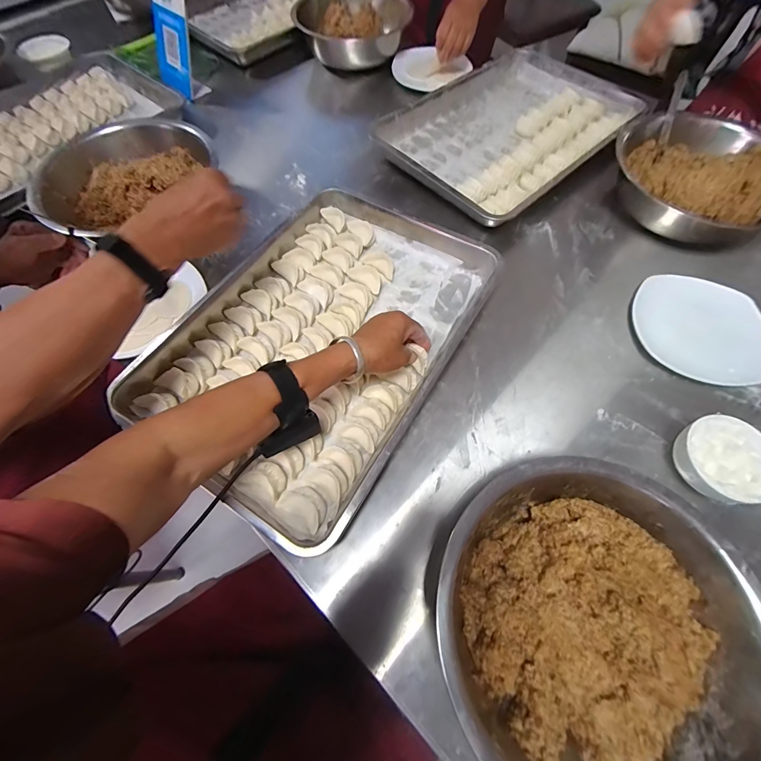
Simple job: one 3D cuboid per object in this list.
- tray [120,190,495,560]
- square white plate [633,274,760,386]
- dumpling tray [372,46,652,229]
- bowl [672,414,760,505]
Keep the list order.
[{"bbox_3d":[-0.079,-0.070,0.504,0.343,0.051,0.480,30,67,13],"label":"tray"},{"bbox_3d":[0.464,-0.073,0.518,0.166,0.035,0.162,17,65,8],"label":"square white plate"},{"bbox_3d":[0.263,-0.510,0.721,0.492,0.047,0.343,-40,71,-18],"label":"dumpling tray"},{"bbox_3d":[0.404,0.097,0.426,0.103,0.051,0.095,0,64,0],"label":"bowl"}]

